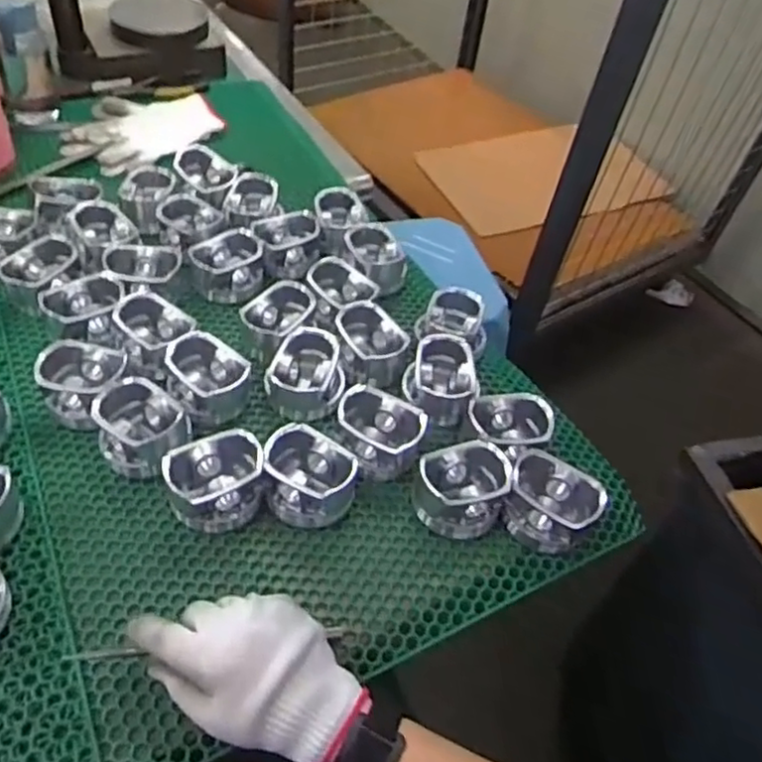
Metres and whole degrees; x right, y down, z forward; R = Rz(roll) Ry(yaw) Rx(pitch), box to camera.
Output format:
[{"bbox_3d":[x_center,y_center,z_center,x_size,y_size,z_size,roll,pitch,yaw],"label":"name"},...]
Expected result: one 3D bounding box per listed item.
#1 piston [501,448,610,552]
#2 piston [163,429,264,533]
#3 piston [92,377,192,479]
[{"bbox_3d":[0.142,0.107,0.582,0.075,0.058,0.066,35,52,23],"label":"piston"},{"bbox_3d":[-0.135,0.080,0.560,0.074,0.052,0.063,-19,52,-23],"label":"piston"},{"bbox_3d":[-0.206,0.043,0.586,0.076,0.055,0.074,6,47,-1],"label":"piston"}]

